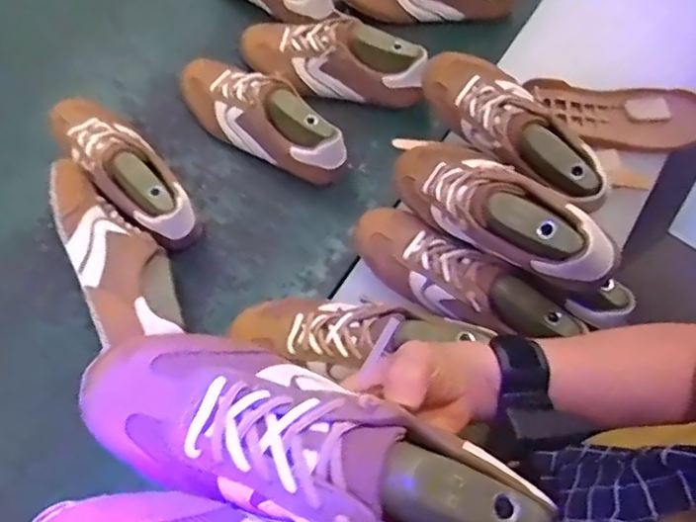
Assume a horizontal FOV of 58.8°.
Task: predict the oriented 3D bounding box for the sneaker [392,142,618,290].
[{"bbox_3d":[0.136,-0.055,0.606,0.096,0.089,0.267,-32,40,-17],"label":"sneaker"}]

